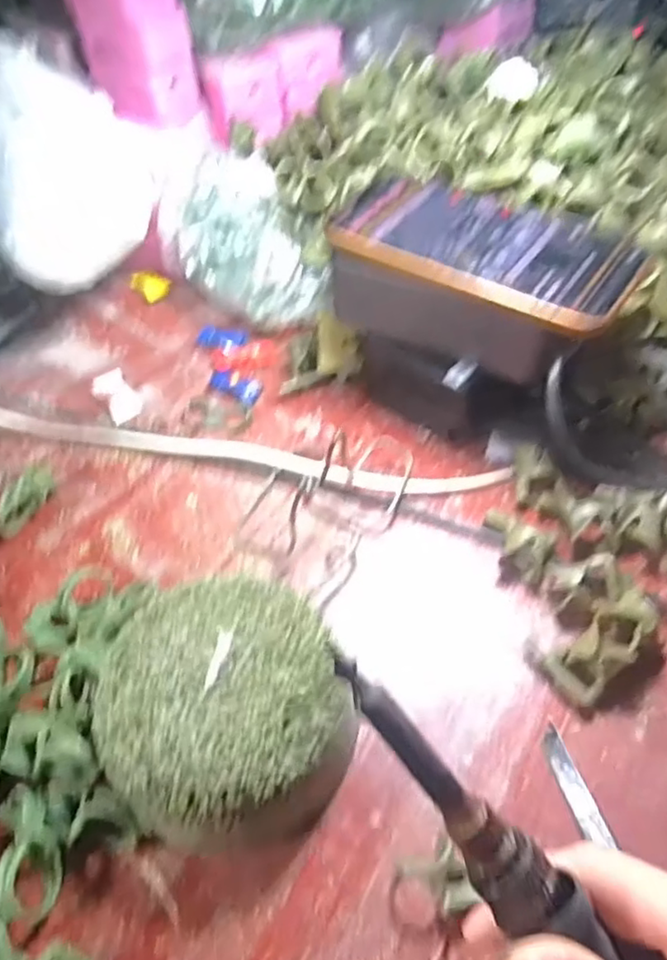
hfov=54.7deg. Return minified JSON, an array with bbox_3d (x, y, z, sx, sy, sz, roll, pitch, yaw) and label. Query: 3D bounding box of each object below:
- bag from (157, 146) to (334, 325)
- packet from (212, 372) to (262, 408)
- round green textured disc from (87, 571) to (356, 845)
[{"bbox_3d":[-0.067,-0.166,0.455,0.086,0.077,0.130,-25,53,-16],"label":"bag"},{"bbox_3d":[-0.067,-0.063,0.427,0.036,0.009,0.021,13,54,13],"label":"packet"},{"bbox_3d":[-0.045,0.096,0.274,0.097,0.043,0.101,-2,52,3],"label":"round green textured disc"}]

